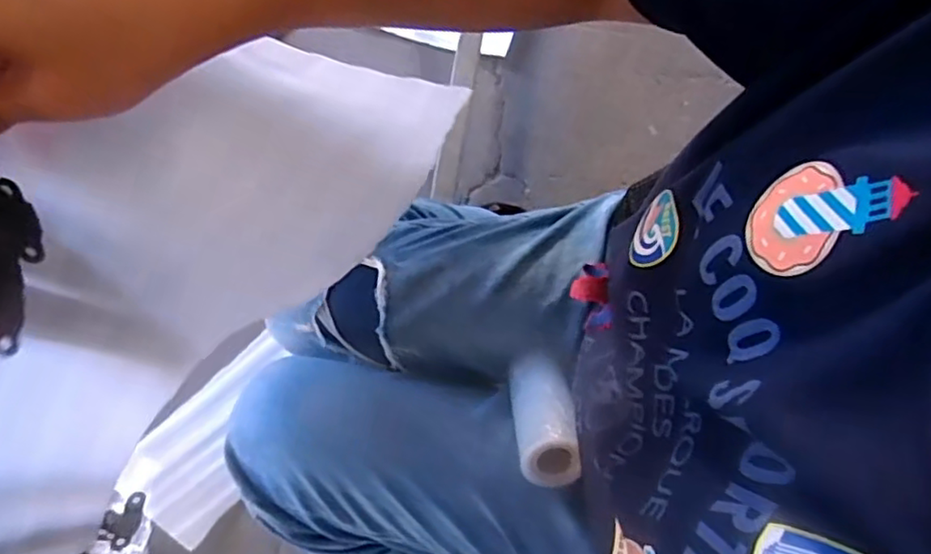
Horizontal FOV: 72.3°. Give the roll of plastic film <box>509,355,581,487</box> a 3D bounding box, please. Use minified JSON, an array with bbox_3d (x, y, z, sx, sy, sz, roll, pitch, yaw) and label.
[{"bbox_3d":[0.057,0.100,0.472,0.048,0.043,0.098,-9,40,-2],"label":"roll of plastic film"}]

